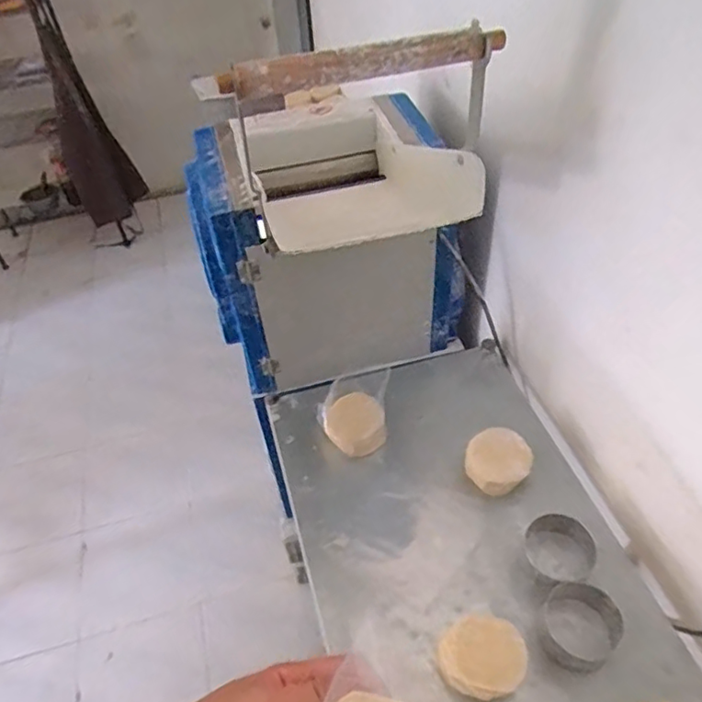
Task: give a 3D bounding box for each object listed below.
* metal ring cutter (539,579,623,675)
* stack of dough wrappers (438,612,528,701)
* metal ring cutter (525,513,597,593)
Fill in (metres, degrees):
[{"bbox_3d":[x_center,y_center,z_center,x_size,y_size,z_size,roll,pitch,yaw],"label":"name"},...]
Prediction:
[{"bbox_3d":[0.251,0.302,0.645,0.077,0.054,0.084,-19,47,-13],"label":"metal ring cutter"},{"bbox_3d":[0.141,0.332,0.629,0.089,0.050,0.079,2,46,7],"label":"stack of dough wrappers"},{"bbox_3d":[0.247,0.242,0.705,0.079,0.053,0.079,-2,46,2],"label":"metal ring cutter"}]

